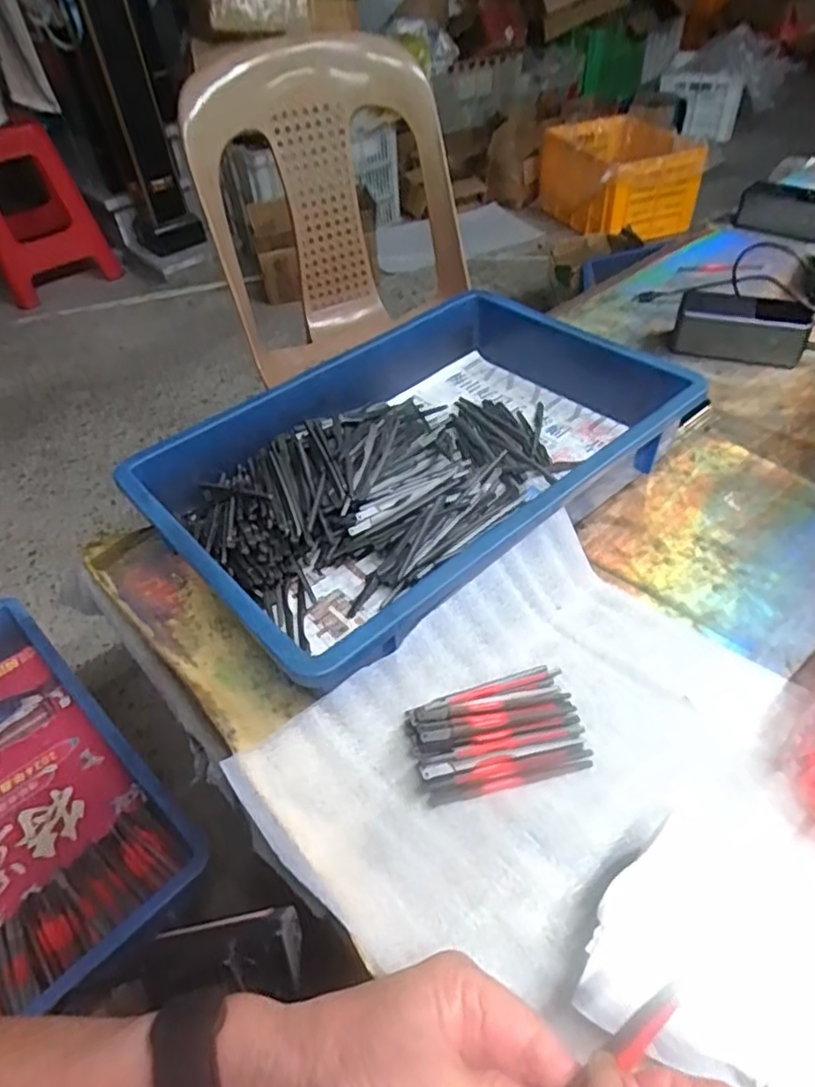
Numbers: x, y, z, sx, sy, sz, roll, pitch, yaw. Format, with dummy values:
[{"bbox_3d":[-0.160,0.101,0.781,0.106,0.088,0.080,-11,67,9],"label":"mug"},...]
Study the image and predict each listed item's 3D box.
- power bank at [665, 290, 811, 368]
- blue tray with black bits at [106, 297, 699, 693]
[{"bbox_3d":[0.352,-0.226,0.696,0.131,0.065,0.033,8,47,13],"label":"power bank"},{"bbox_3d":[0.023,-0.081,0.579,0.460,0.073,0.288,-33,51,-24],"label":"blue tray with black bits"}]

